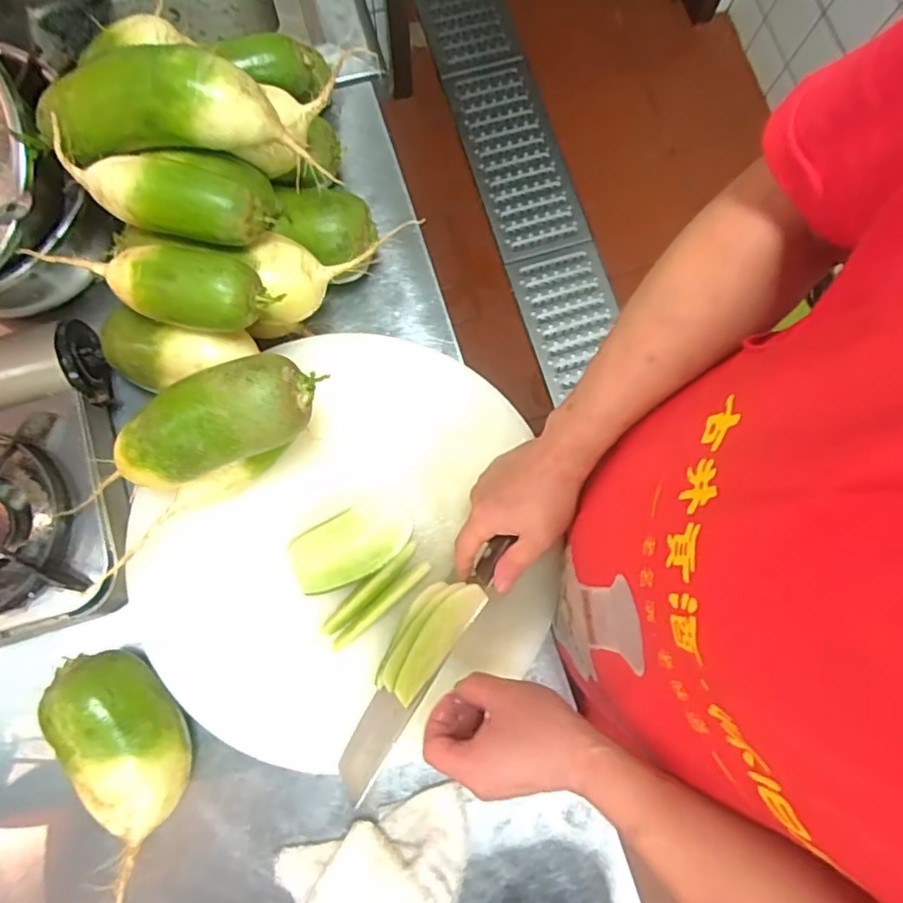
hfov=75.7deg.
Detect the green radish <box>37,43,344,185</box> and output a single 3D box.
[{"bbox_3d":[-0.235,-0.284,0.494,0.216,0.071,0.073,-1,79,-1],"label":"green radish"}]

